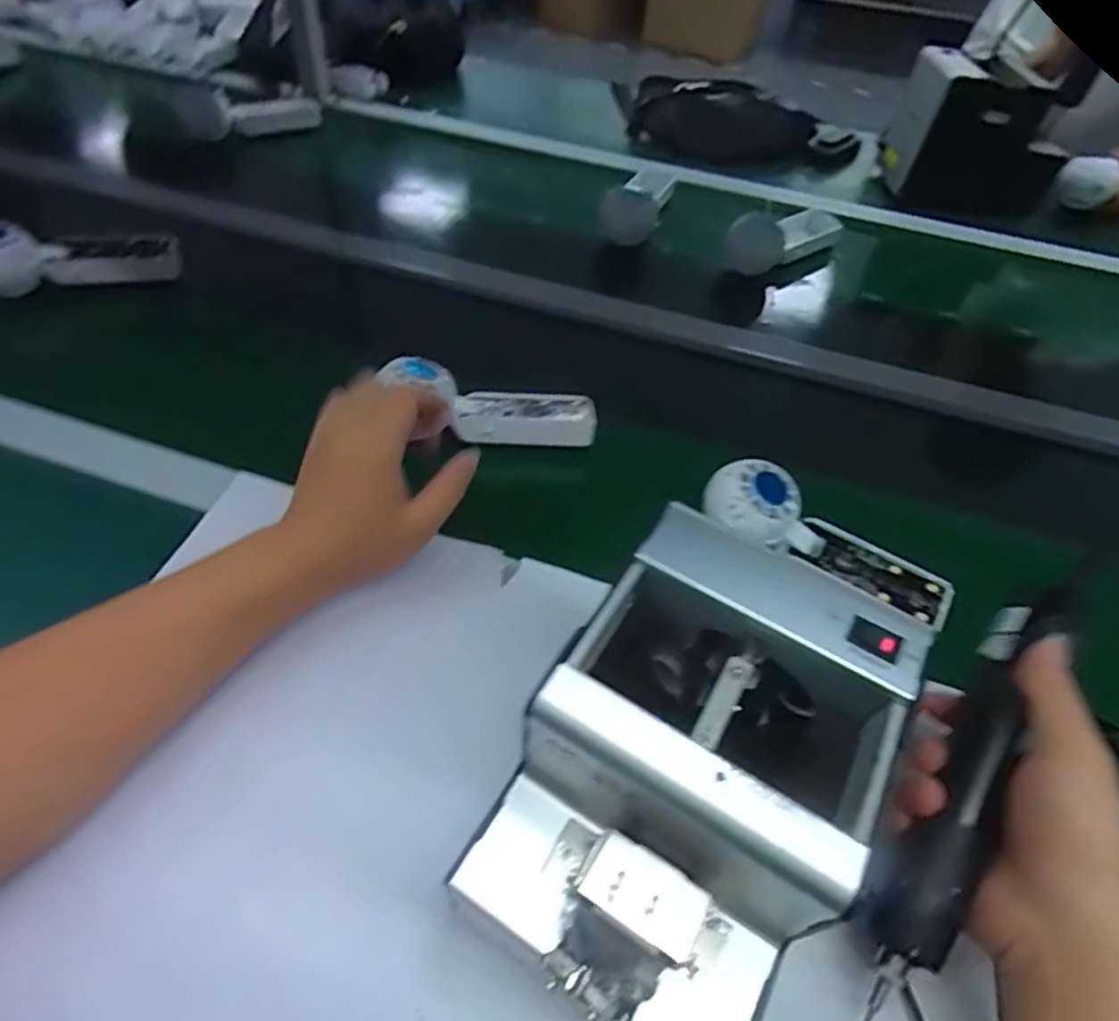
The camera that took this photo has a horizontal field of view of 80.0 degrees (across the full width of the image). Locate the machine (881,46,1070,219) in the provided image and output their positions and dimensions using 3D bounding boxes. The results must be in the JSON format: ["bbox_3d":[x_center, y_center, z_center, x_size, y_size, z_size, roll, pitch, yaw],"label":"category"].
[{"bbox_3d":[0.544,-0.483,0.864,0.202,0.143,0.110,8,50,2],"label":"machine"}]

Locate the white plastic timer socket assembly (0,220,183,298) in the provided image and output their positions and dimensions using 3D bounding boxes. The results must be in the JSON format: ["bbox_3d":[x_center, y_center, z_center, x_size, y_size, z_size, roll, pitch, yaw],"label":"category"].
[{"bbox_3d":[-0.460,-0.240,0.626,0.178,0.056,0.035,-10,52,-13],"label":"white plastic timer socket assembly"}]

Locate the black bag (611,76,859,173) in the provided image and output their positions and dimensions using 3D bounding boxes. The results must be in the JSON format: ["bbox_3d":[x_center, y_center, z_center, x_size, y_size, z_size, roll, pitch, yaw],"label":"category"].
[{"bbox_3d":[0.267,-0.581,1.009,0.344,0.088,0.096,17,51,9],"label":"black bag"}]

